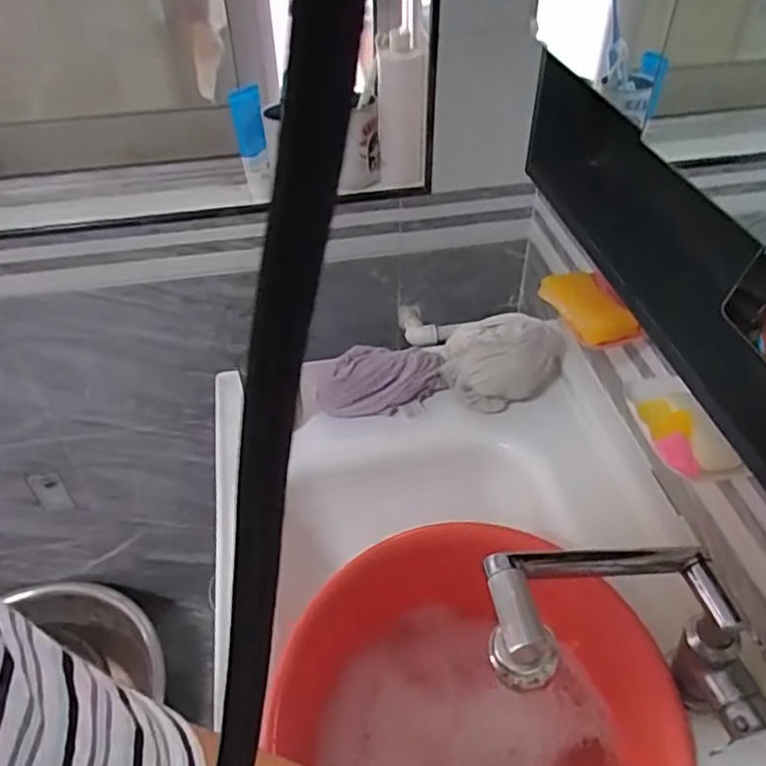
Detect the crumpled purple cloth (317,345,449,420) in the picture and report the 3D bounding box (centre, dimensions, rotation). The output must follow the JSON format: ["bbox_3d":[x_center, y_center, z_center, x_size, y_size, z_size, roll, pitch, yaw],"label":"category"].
[{"bbox_3d":[-0.002,-0.002,0.913,0.180,0.068,0.088,-4,44,-4],"label":"crumpled purple cloth"}]

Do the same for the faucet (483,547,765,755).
[{"bbox_3d":[0.197,0.202,0.514,0.279,0.128,0.110,22,41,-19],"label":"faucet"}]

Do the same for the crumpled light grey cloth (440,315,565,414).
[{"bbox_3d":[0.167,-0.032,0.922,0.159,0.080,0.139,3,44,3],"label":"crumpled light grey cloth"}]

